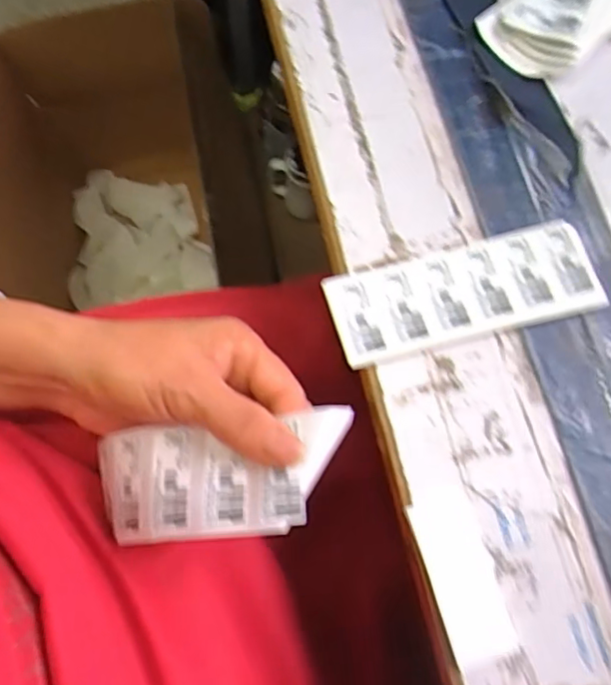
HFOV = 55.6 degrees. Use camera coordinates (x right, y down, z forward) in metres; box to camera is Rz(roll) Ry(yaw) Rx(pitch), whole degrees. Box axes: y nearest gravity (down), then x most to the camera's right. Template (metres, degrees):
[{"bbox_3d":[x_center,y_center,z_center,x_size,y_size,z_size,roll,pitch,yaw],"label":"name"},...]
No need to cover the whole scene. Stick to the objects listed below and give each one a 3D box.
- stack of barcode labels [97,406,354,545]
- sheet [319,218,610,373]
[{"bbox_3d":[-0.041,0.062,0.263,0.122,0.016,0.052,-9,70,10],"label":"stack of barcode labels"},{"bbox_3d":[0.092,-0.028,0.337,0.156,0.011,0.054,-14,71,-6],"label":"sheet"}]

